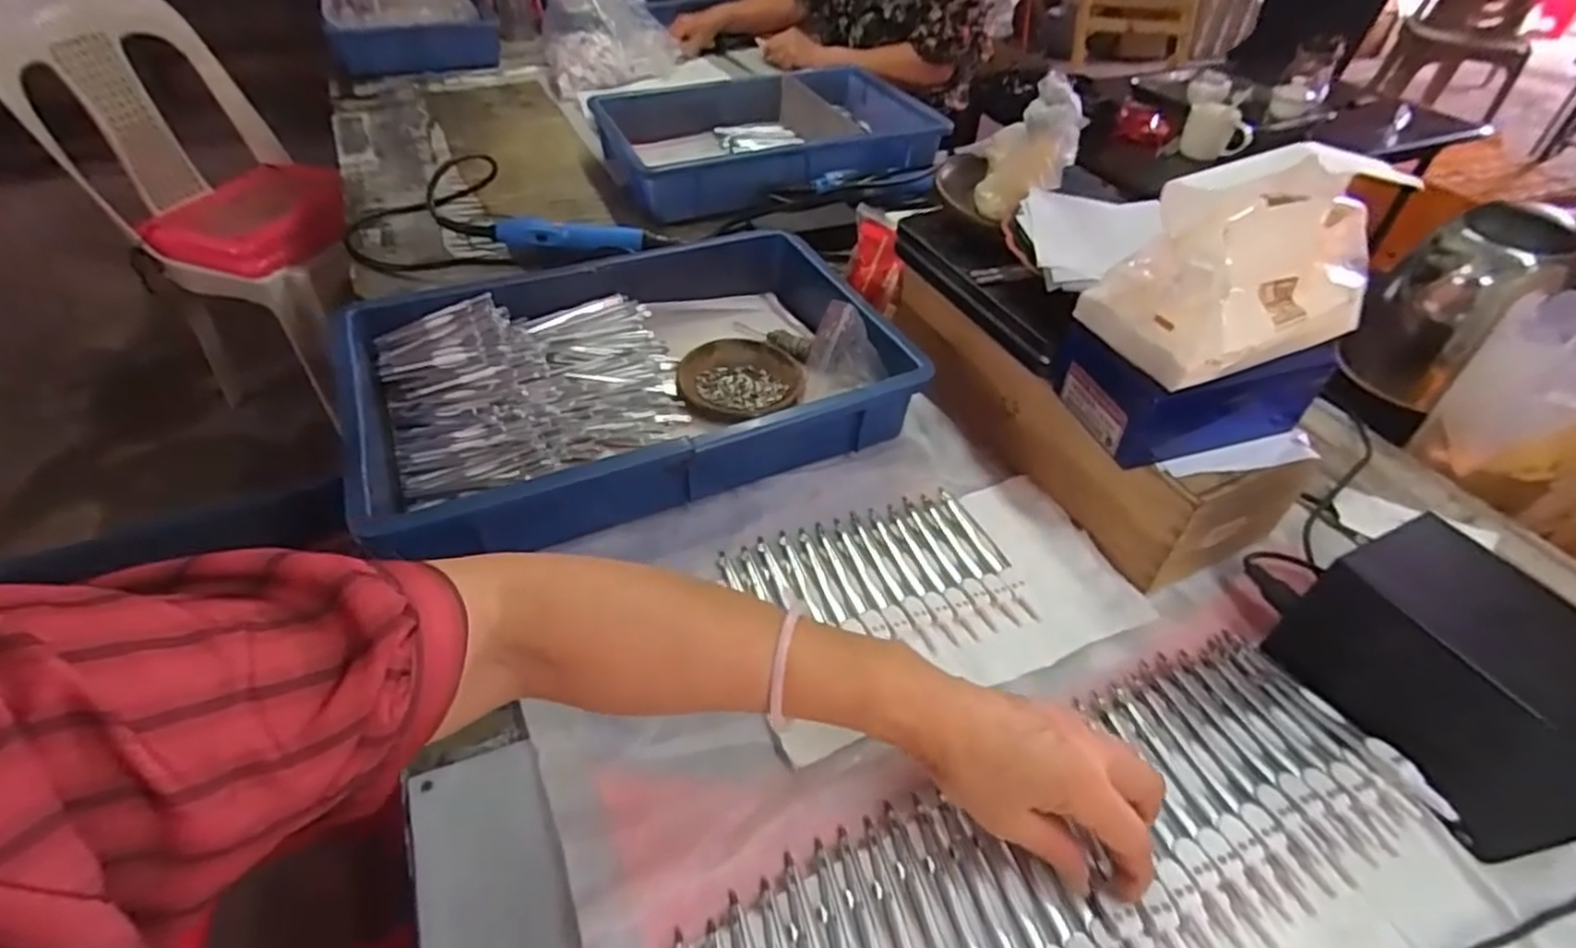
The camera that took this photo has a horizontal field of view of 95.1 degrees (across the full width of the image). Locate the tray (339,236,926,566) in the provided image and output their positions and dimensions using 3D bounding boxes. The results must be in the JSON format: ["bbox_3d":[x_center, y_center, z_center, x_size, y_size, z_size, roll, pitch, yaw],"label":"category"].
[{"bbox_3d":[-0.129,-0.093,0.620,0.436,0.074,0.301,-17,47,-17],"label":"tray"}]

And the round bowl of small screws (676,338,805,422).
[{"bbox_3d":[-0.043,-0.093,0.659,0.109,0.015,0.108,-1,44,-2],"label":"round bowl of small screws"}]

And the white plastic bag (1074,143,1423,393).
[{"bbox_3d":[0.280,-0.136,0.434,0.163,0.107,0.092,-19,48,-19],"label":"white plastic bag"}]

